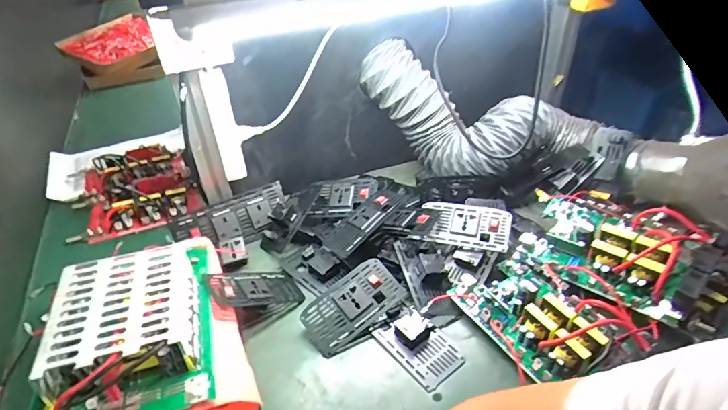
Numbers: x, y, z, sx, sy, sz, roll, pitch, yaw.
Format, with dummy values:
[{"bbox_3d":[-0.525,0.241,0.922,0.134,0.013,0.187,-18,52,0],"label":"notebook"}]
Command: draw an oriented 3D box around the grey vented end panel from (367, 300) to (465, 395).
[{"bbox_3d":[0.067,0.169,0.554,0.068,0.028,0.110,-27,43,-29],"label":"grey vented end panel"}]

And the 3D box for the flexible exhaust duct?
[{"bbox_3d":[0.207,-0.132,0.768,0.452,0.176,0.124,19,41,5],"label":"flexible exhaust duct"}]

